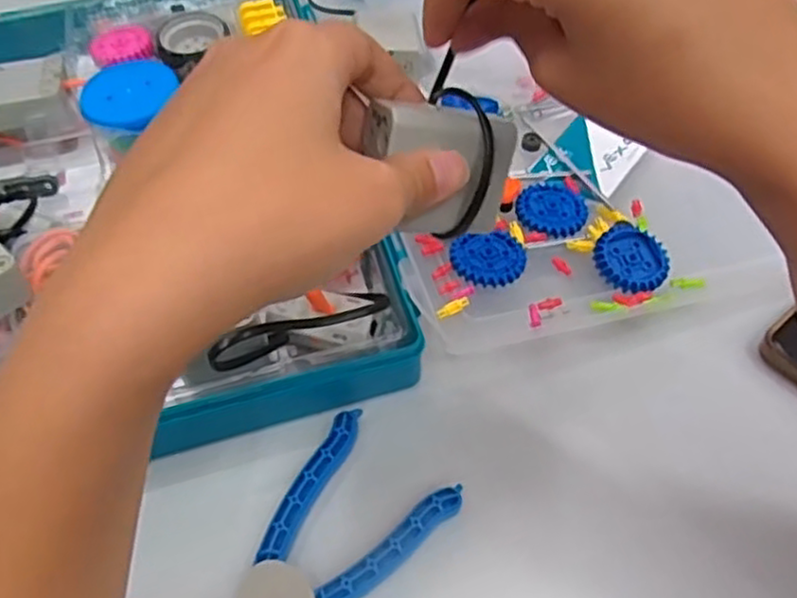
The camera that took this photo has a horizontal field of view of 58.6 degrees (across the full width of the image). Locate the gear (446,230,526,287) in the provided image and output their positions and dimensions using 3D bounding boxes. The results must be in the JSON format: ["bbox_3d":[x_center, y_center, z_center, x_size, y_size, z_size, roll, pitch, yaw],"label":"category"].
[{"bbox_3d":[0.048,-0.022,0.375,0.039,0.005,0.034,-15,53,-8],"label":"gear"}]

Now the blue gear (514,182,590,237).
[{"bbox_3d":[0.087,-0.052,0.404,0.040,0.004,0.040,-2,52,2],"label":"blue gear"}]

